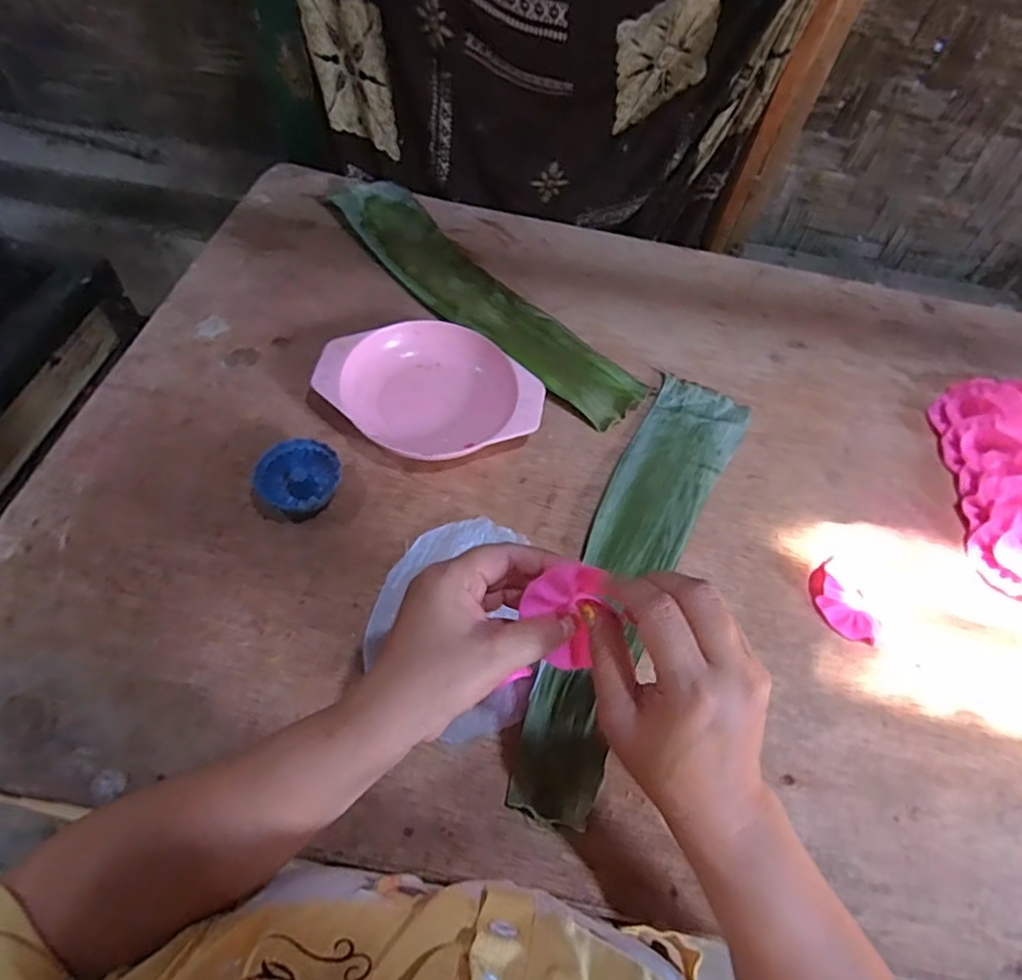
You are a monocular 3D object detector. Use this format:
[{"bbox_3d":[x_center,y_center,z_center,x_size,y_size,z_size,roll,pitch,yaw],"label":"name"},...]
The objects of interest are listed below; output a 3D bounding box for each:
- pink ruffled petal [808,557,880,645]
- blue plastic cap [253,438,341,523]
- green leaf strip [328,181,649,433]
[{"bbox_3d":[0.256,0.088,0.467,0.038,0.006,0.065,-25,65,-14],"label":"pink ruffled petal"},{"bbox_3d":[-0.164,-0.011,0.468,0.057,0.019,0.058,0,62,-1],"label":"blue plastic cap"},{"bbox_3d":[-0.035,-0.198,0.600,0.083,0.018,0.396,-39,69,-19],"label":"green leaf strip"}]

